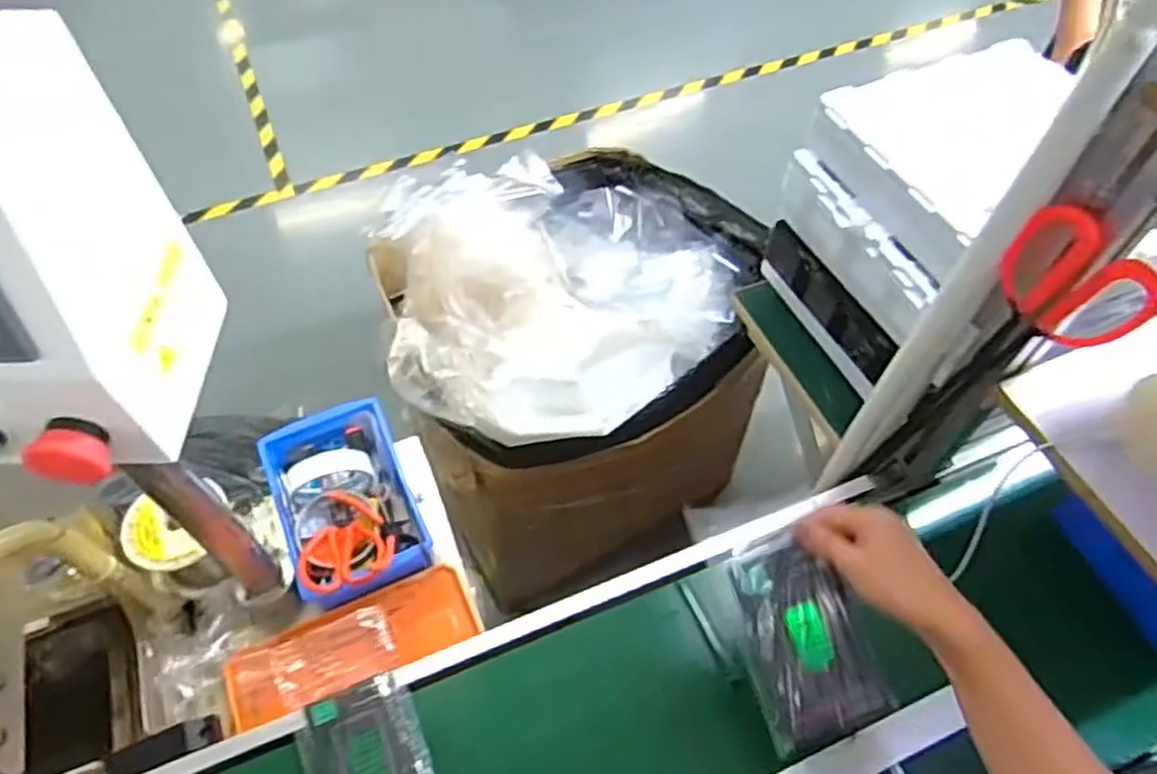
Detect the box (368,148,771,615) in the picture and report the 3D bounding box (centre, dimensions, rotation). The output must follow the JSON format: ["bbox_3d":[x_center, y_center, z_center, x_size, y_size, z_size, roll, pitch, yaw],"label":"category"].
[{"bbox_3d":[-0.009,-0.029,1.410,0.582,0.626,0.582,-16,58,-11],"label":"box"}]

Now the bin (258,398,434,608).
[{"bbox_3d":[-0.251,0.120,0.817,0.139,0.067,0.225,-21,59,-14],"label":"bin"}]

